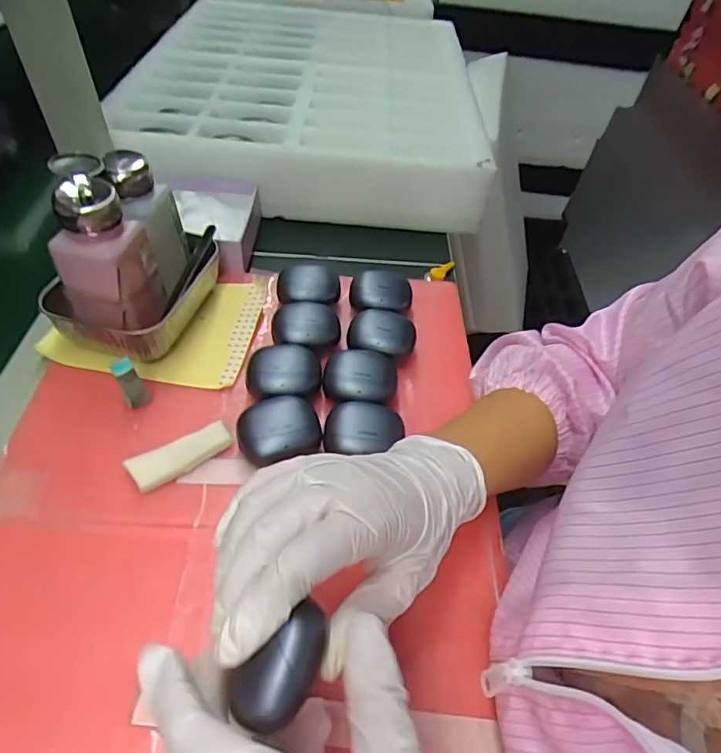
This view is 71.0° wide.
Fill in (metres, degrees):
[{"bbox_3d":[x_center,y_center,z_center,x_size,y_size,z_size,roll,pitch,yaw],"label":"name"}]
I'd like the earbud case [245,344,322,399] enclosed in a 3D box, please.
[{"bbox_3d":[-0.060,-0.001,0.394,0.056,0.028,0.046,-5,50,-11],"label":"earbud case"}]

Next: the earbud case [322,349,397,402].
[{"bbox_3d":[-0.001,0.005,0.398,0.056,0.033,0.048,4,48,-3],"label":"earbud case"}]

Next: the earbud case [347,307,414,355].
[{"bbox_3d":[0.017,-0.033,0.435,0.055,0.032,0.046,1,49,-6],"label":"earbud case"}]

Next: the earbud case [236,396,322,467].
[{"bbox_3d":[-0.058,0.041,0.359,0.055,0.029,0.045,-10,51,-15],"label":"earbud case"}]

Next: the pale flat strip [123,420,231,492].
[{"bbox_3d":[-0.125,0.055,0.353,0.068,0.011,0.024,-26,56,-26],"label":"pale flat strip"}]

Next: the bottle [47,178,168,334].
[{"bbox_3d":[-0.183,-0.074,0.374,0.051,0.130,0.053,15,49,8],"label":"bottle"}]

